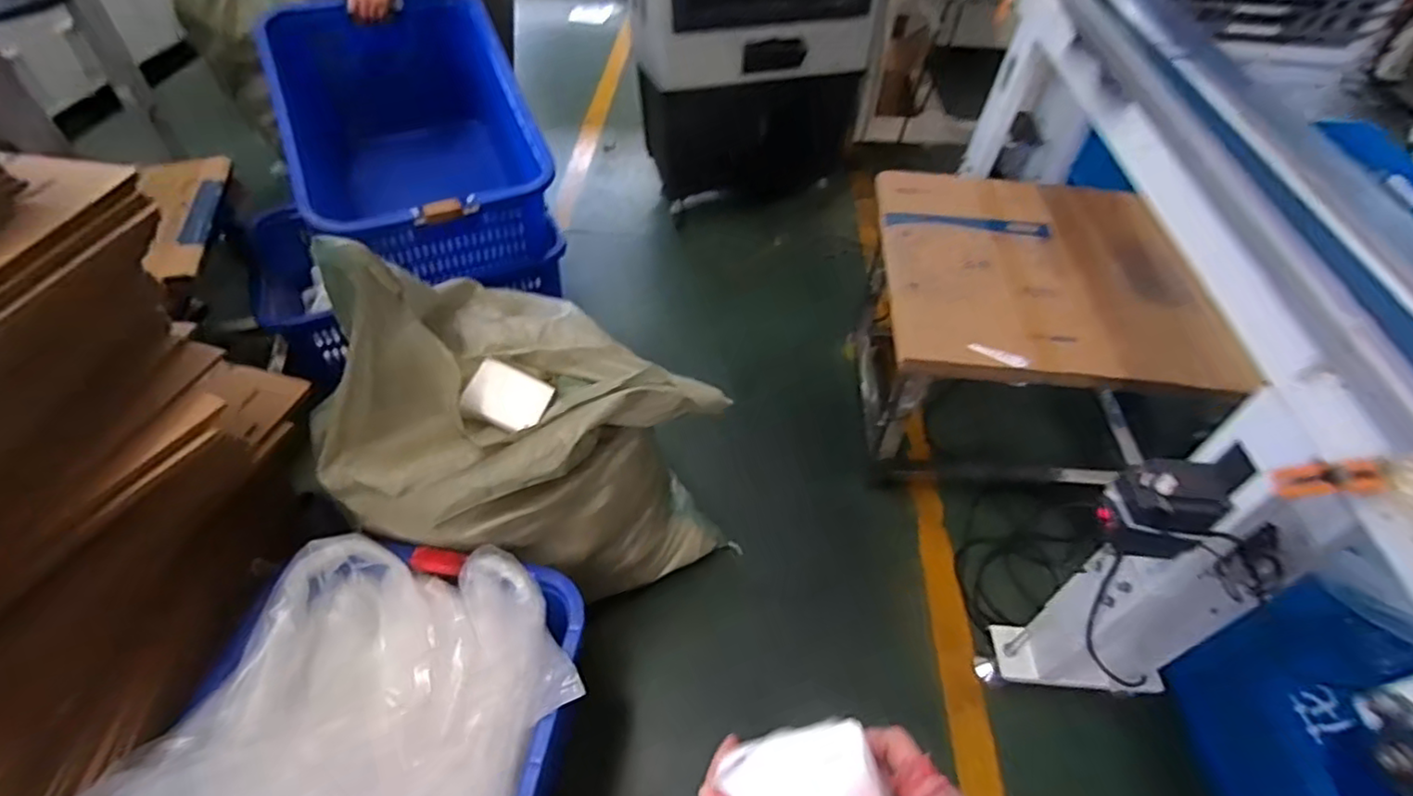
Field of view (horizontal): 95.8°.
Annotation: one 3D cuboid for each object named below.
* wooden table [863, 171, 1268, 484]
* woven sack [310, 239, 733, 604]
[{"bbox_3d":[0.670,-0.096,1.492,0.602,0.497,0.662,8,49,4],"label":"wooden table"},{"bbox_3d":[-0.295,0.091,1.114,0.531,0.747,0.488,24,52,17],"label":"woven sack"}]

